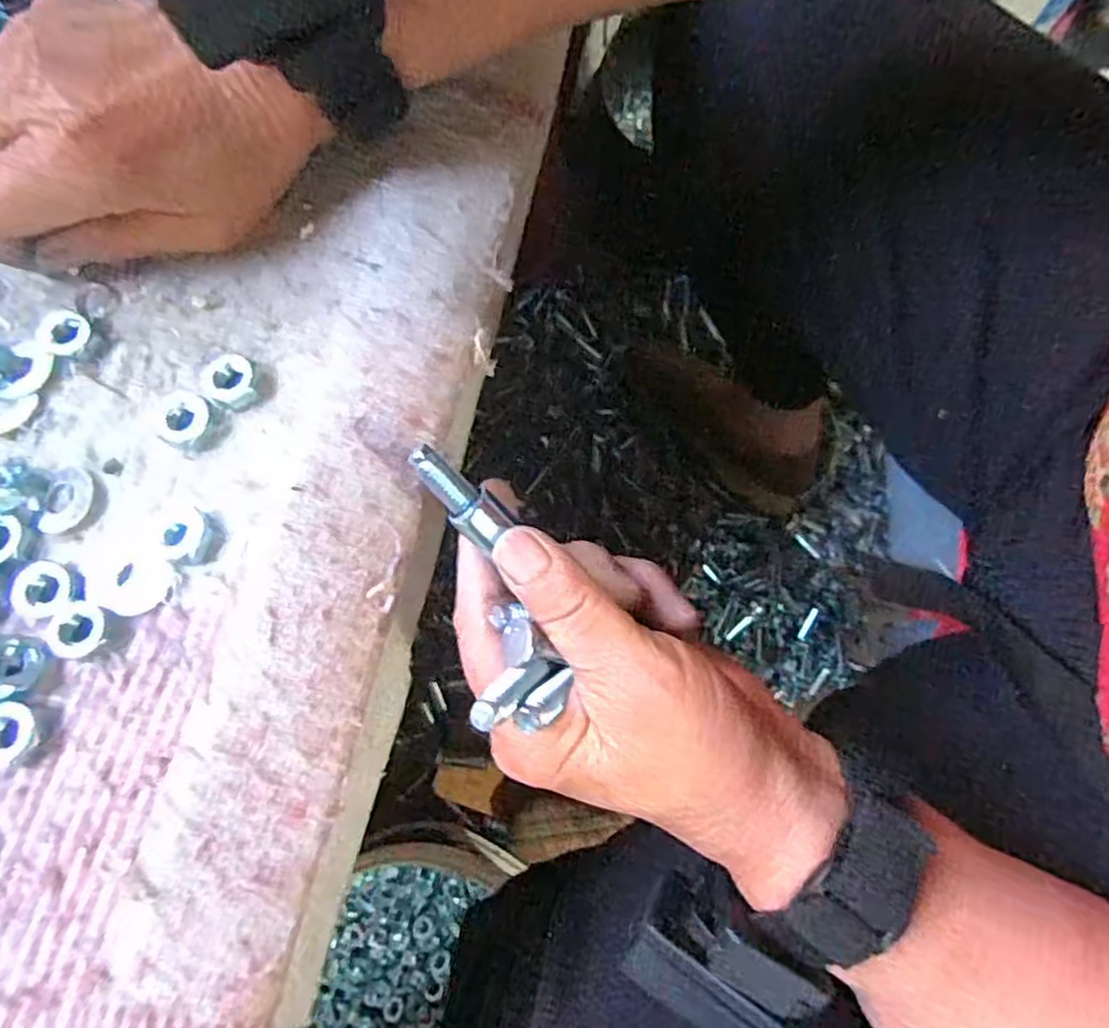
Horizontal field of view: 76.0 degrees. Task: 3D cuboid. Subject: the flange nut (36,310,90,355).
[{"bbox_3d":[-0.161,-0.059,0.232,0.015,0.005,0.015,1,73,-2],"label":"flange nut"}]

